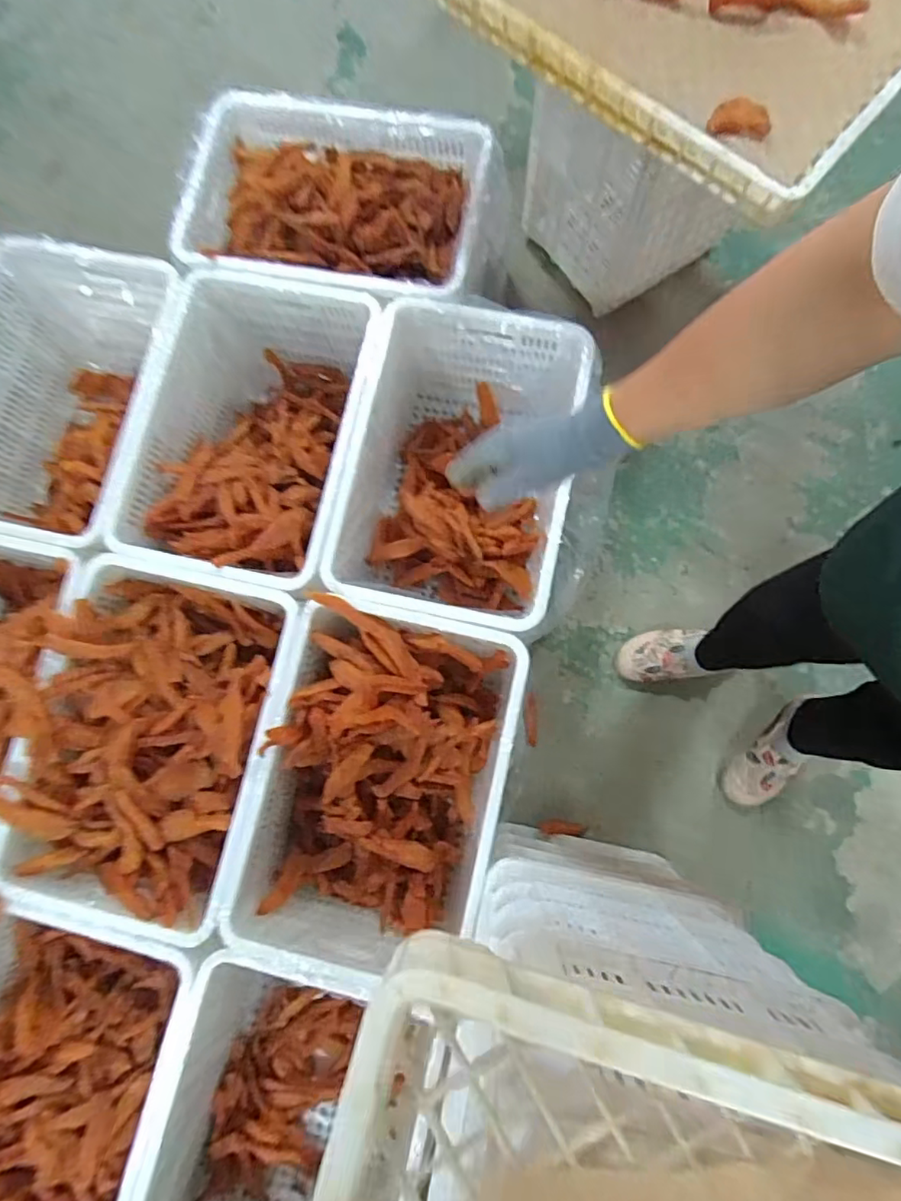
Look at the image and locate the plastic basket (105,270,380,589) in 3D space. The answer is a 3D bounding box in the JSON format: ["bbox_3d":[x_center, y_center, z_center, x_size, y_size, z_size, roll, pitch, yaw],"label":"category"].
[{"bbox_3d":[-0.344,-0.289,1.083,0.364,0.235,0.535,11,80,2],"label":"plastic basket"}]

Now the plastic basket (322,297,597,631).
[{"bbox_3d":[0.013,-0.215,1.067,0.366,0.284,0.528,9,80,2],"label":"plastic basket"}]

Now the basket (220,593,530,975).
[{"bbox_3d":[-0.093,0.294,0.975,0.388,0.294,0.515,13,80,3],"label":"basket"}]

